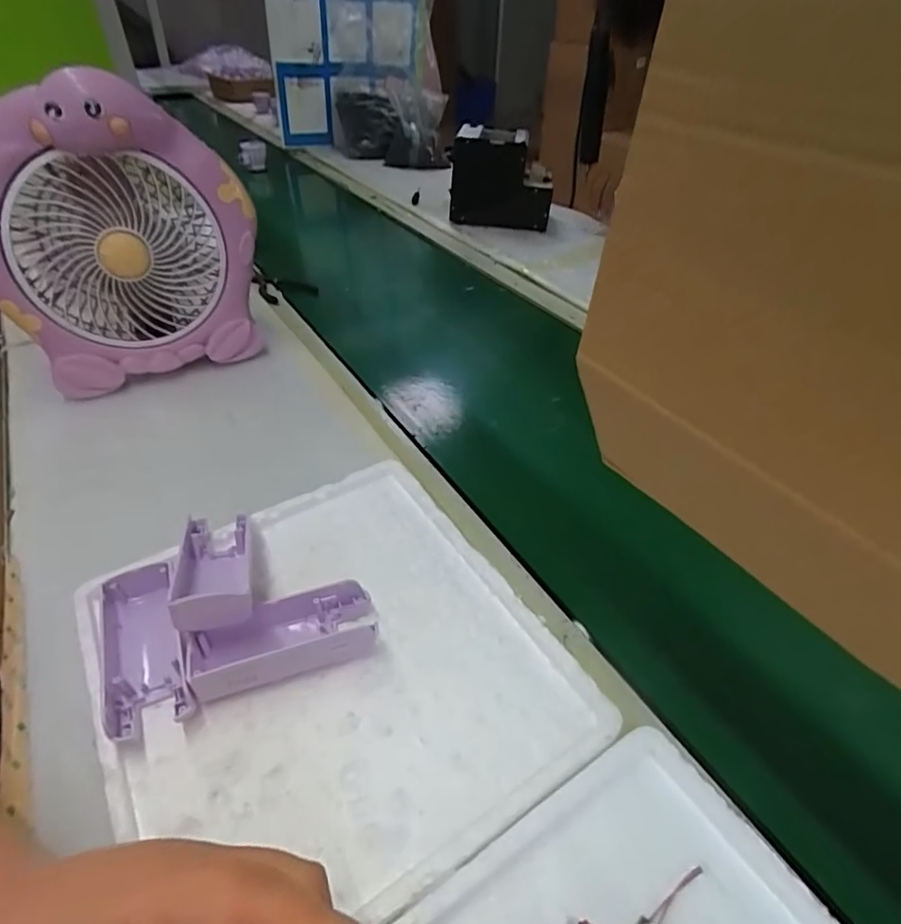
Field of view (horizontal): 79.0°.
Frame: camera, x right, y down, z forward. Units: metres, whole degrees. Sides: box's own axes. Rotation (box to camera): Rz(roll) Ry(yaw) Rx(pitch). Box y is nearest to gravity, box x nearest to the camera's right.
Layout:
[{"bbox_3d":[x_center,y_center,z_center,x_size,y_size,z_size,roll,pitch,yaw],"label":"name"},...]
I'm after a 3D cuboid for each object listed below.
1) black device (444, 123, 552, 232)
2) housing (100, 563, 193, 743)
[{"bbox_3d":[0.087,-0.495,0.967,0.185,0.137,0.105,7,42,6],"label":"black device"},{"bbox_3d":[-0.191,0.116,0.338,0.048,0.030,0.108,-20,46,-20],"label":"housing"}]

